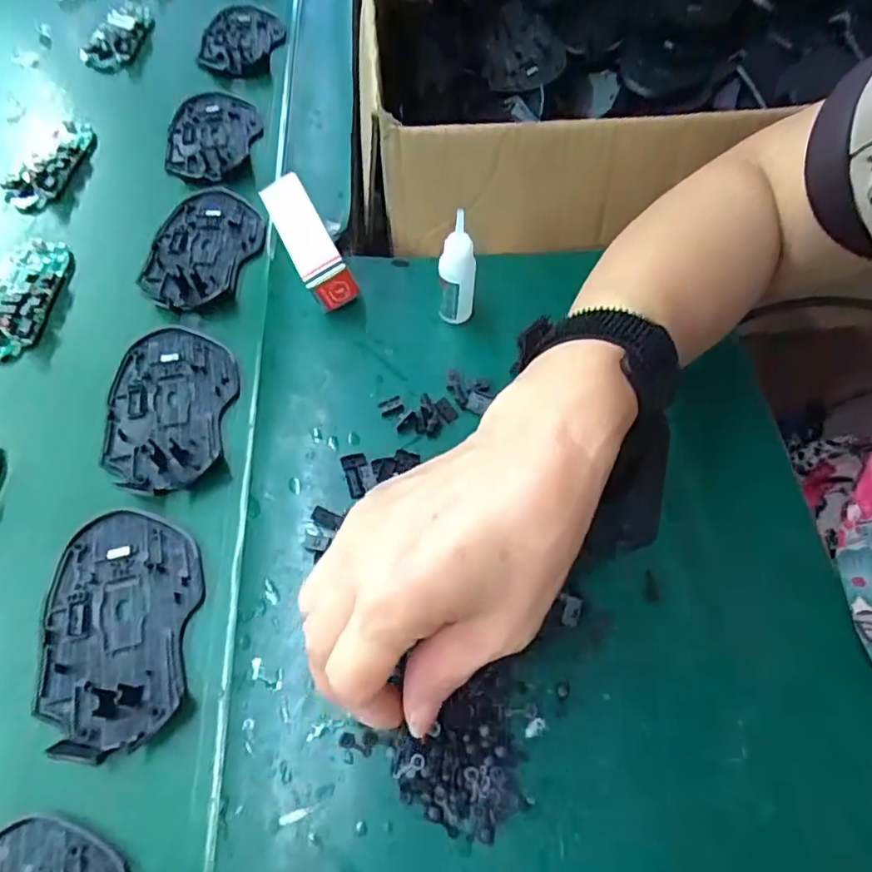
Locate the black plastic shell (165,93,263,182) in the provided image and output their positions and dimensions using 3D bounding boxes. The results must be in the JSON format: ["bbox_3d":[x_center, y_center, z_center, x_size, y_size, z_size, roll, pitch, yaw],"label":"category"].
[{"bbox_3d":[-0.183,-0.248,0.479,0.072,0.012,0.117,-4,60,-3],"label":"black plastic shell"}]

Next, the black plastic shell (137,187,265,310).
[{"bbox_3d":[-0.163,-0.136,0.414,0.076,0.012,0.117,4,60,2],"label":"black plastic shell"}]

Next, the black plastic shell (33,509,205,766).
[{"bbox_3d":[-0.152,0.089,0.280,0.072,0.009,0.111,-10,60,-6],"label":"black plastic shell"}]

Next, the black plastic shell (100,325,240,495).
[{"bbox_3d":[-0.157,-0.019,0.344,0.072,0.009,0.110,2,60,1],"label":"black plastic shell"}]

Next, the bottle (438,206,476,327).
[{"bbox_3d":[0.013,-0.095,0.346,0.021,0.077,0.016,-1,60,-1],"label":"bottle"}]

